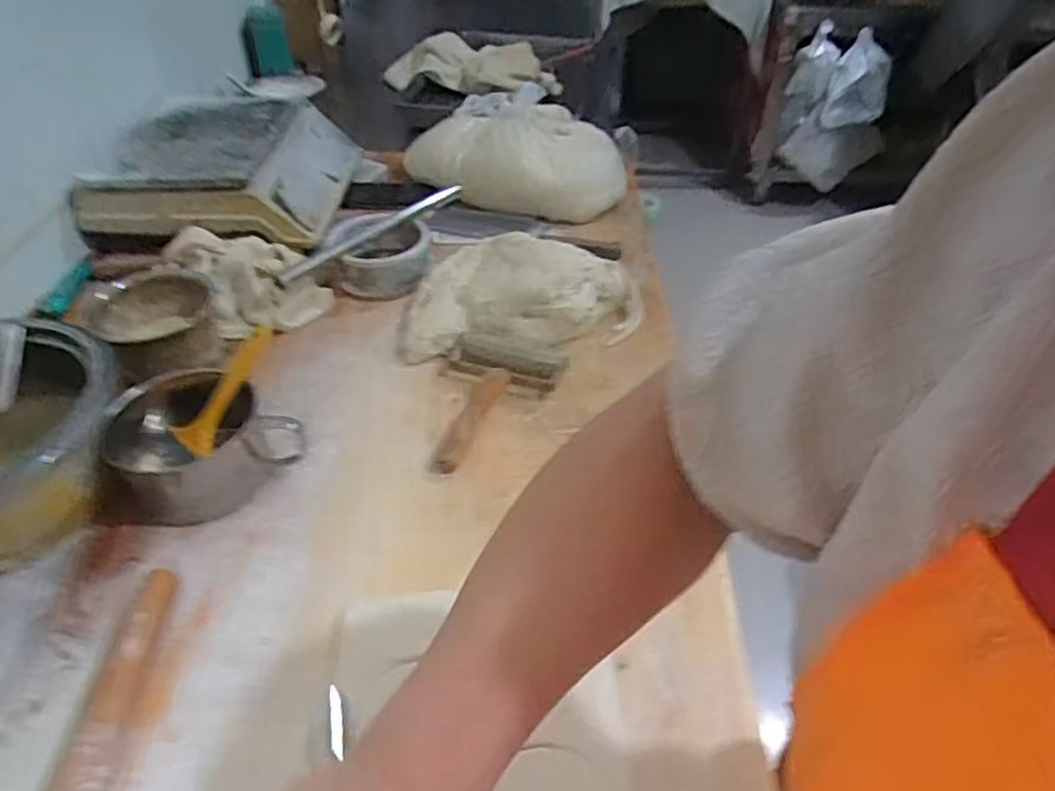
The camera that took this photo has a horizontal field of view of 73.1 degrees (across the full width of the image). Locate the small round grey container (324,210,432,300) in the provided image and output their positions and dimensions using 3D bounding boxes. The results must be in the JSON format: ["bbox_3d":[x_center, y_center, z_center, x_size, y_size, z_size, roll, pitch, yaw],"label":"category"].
[{"bbox_3d":[-0.200,-0.192,0.961,0.135,0.071,0.130,0,40,0],"label":"small round grey container"}]

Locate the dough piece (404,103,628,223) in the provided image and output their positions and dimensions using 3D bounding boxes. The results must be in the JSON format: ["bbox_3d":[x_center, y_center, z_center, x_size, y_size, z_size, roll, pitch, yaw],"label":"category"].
[{"bbox_3d":[-0.019,-0.366,1.134,0.348,0.112,0.173,2,40,2],"label":"dough piece"}]

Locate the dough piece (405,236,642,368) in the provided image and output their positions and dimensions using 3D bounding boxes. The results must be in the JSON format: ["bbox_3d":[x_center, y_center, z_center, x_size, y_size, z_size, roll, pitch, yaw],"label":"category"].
[{"bbox_3d":[-0.004,-0.121,0.882,0.281,0.103,0.202,7,41,8],"label":"dough piece"}]

